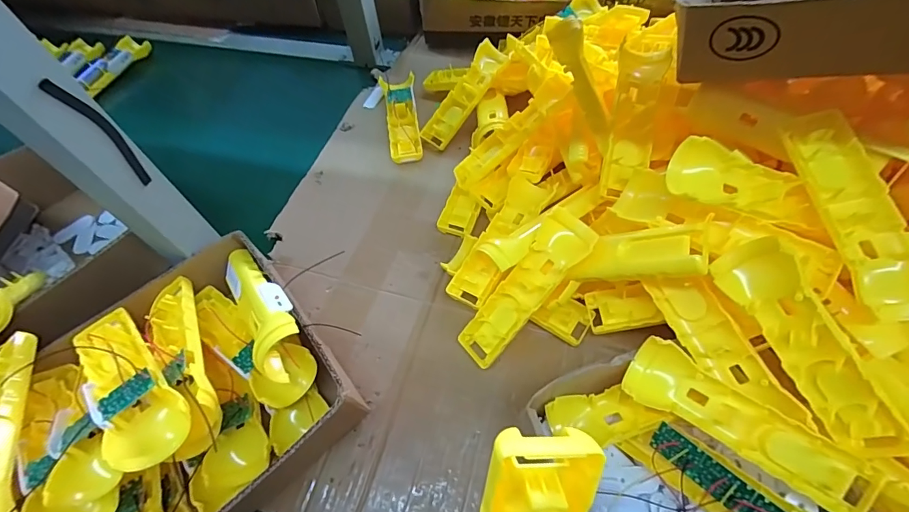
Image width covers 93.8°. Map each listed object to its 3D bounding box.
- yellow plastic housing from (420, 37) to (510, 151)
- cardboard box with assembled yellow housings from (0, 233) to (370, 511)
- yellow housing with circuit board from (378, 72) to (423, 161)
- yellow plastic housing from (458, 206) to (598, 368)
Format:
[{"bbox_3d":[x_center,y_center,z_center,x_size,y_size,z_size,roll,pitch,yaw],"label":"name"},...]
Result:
[{"bbox_3d":[0.016,-0.222,0.591,0.044,0.023,0.159,34,89,22],"label":"yellow plastic housing"},{"bbox_3d":[-0.310,0.177,0.336,0.426,0.123,0.227,-37,63,-18],"label":"cardboard box with assembled yellow housings"},{"bbox_3d":[-0.076,-0.198,0.610,0.046,0.030,0.149,-9,58,-2],"label":"yellow housing with circuit board"},{"bbox_3d":[0.066,0.034,0.402,0.045,0.023,0.164,43,106,25],"label":"yellow plastic housing"}]

